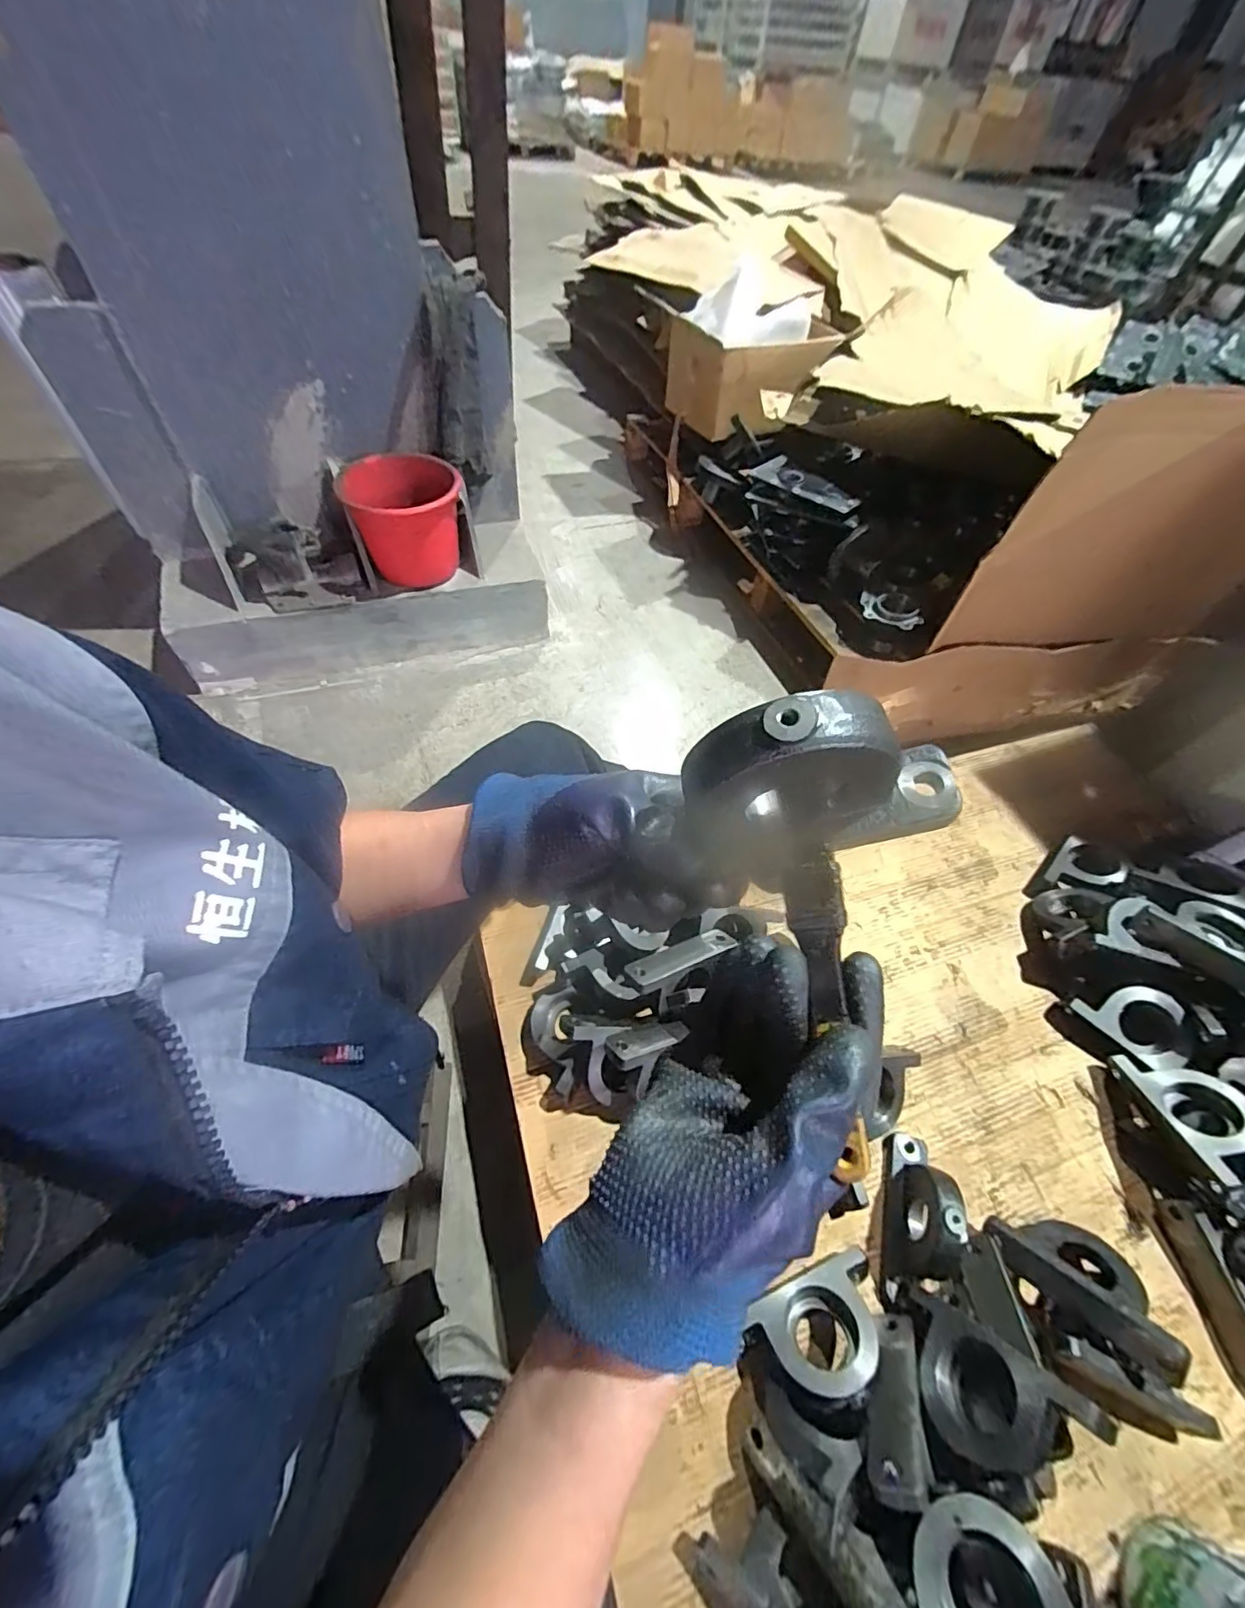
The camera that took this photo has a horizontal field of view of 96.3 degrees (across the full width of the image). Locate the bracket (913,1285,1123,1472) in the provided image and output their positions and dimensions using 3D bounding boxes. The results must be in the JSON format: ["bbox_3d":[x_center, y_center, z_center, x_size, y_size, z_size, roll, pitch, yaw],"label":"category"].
[{"bbox_3d":[0.294,0.483,0.457,0.085,0.150,0.029,-38,101,-26],"label":"bracket"}]

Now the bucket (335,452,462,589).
[{"bbox_3d":[-0.419,-0.551,1.100,0.213,0.171,0.219,-8,56,-10],"label":"bucket"}]

